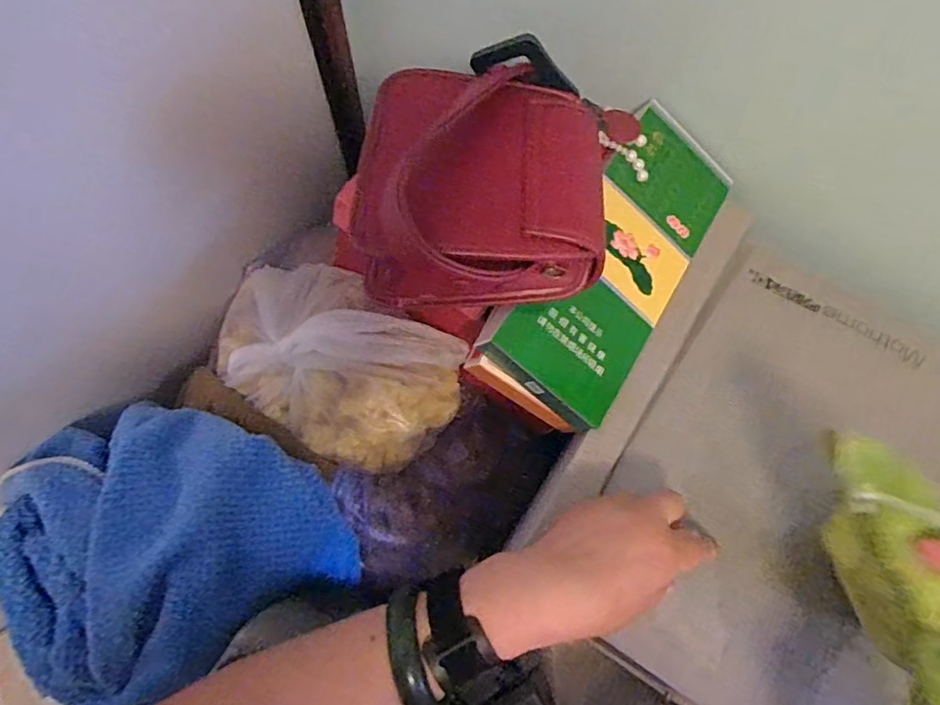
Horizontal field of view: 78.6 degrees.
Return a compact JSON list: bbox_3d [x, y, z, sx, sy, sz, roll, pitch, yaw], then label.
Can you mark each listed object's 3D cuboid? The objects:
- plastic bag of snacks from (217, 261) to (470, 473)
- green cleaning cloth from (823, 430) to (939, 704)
[{"bbox_3d":[-0.147,0.004,0.573,0.272,0.095,0.155,31,71,11],"label":"plastic bag of snacks"},{"bbox_3d":[0.232,0.129,0.300,0.060,0.035,0.169,-3,70,-2],"label":"green cleaning cloth"}]

